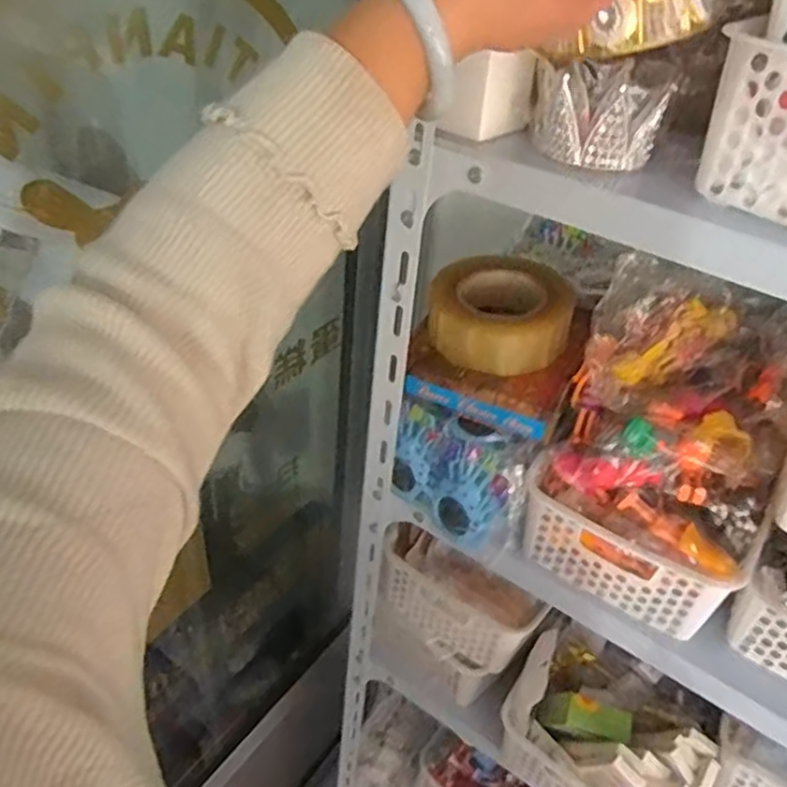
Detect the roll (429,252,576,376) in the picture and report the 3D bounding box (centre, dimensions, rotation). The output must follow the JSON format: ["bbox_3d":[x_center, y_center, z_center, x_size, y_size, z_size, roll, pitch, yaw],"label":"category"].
[{"bbox_3d":[0.100,-0.078,0.652,0.125,0.058,0.117,4,38,-3],"label":"roll"}]

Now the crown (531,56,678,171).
[{"bbox_3d":[0.138,-0.189,0.479,0.082,0.058,0.080,10,38,5],"label":"crown"}]

